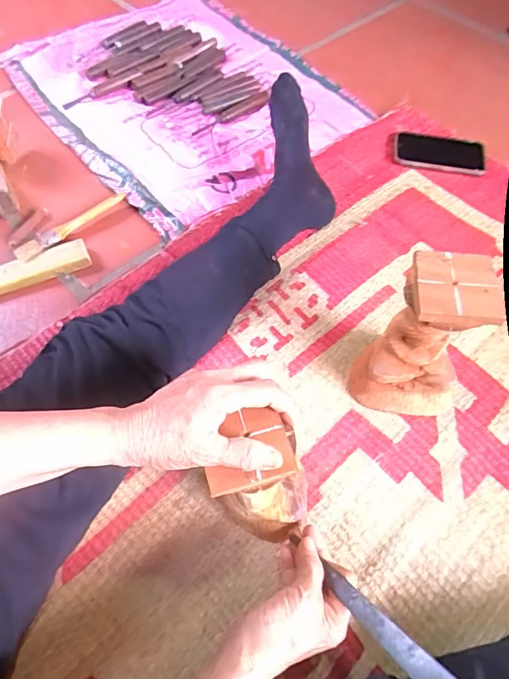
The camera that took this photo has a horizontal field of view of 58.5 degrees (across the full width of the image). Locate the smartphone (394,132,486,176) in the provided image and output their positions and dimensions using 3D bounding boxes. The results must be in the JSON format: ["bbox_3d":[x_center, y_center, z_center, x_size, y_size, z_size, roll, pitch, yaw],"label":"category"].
[{"bbox_3d":[0.305,-0.307,0.749,0.144,0.010,0.077,12,62,9],"label":"smartphone"}]

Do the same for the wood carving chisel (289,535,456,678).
[{"bbox_3d":[0.095,0.224,0.369,0.021,0.009,0.189,-39,37,-18],"label":"wood carving chisel"}]

